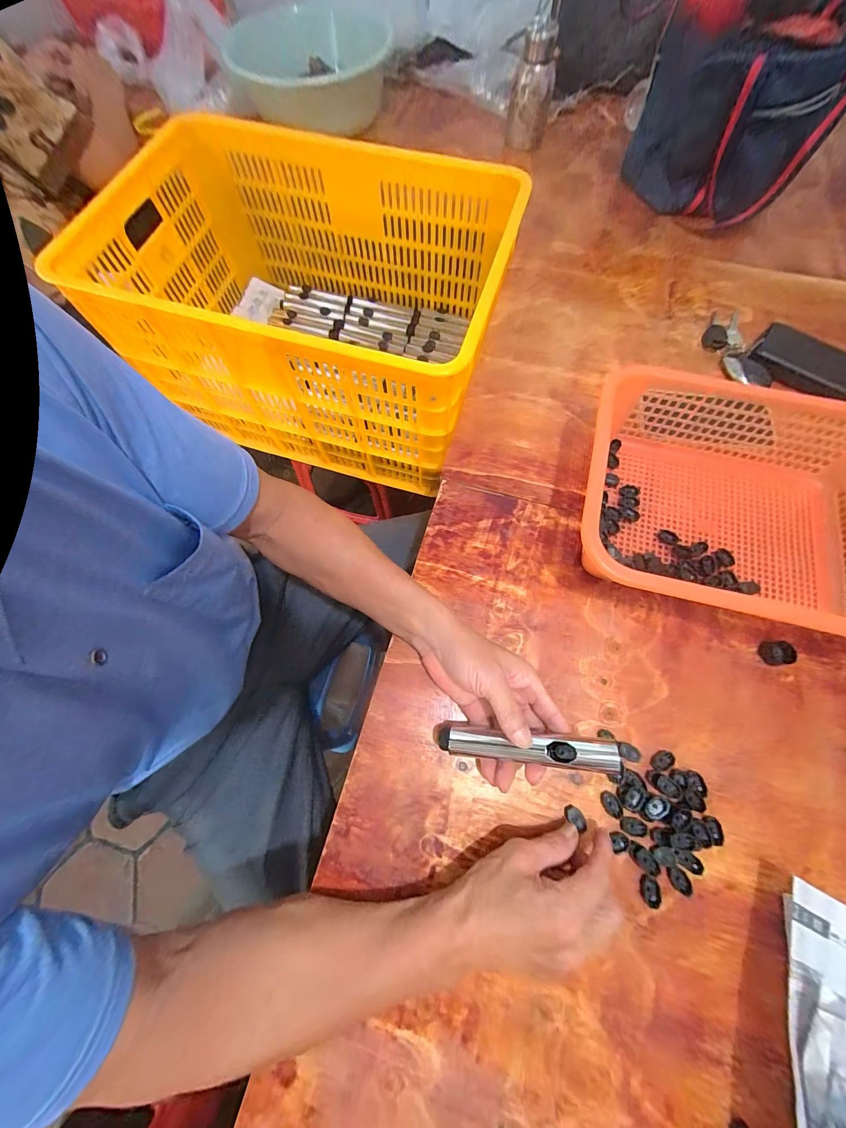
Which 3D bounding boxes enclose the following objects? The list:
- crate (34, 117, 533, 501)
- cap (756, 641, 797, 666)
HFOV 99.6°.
[{"bbox_3d":[-0.204,-0.448,0.650,0.635,0.333,0.415,19,72,7],"label":"crate"},{"bbox_3d":[0.374,0.095,0.377,0.025,0.017,0.024,0,73,1],"label":"cap"}]

